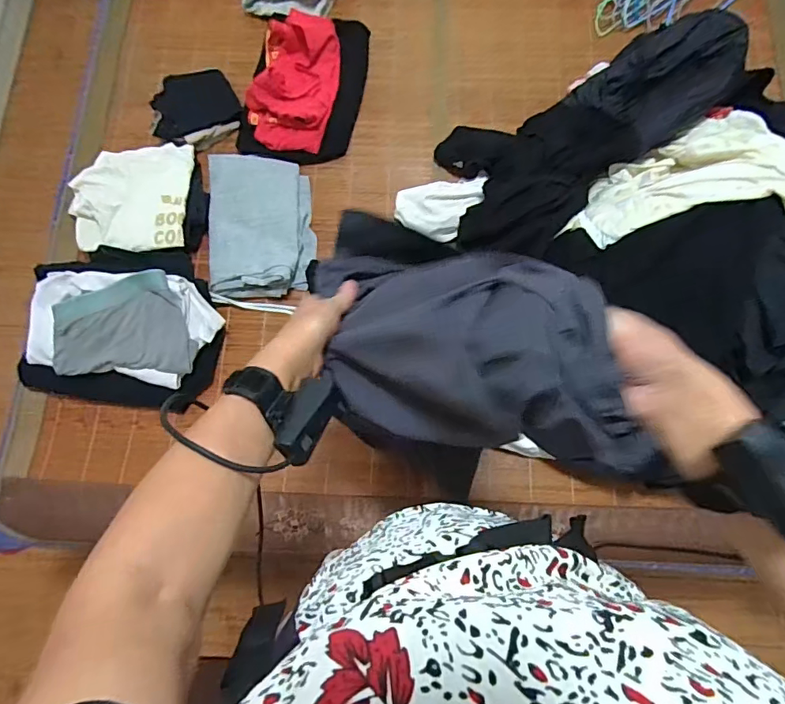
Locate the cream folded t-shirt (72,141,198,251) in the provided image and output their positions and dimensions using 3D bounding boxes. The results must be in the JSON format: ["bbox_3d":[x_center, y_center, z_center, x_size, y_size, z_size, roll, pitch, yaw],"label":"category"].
[{"bbox_3d":[-0.489,-0.291,0.943,0.214,0.045,0.222,-1,75,-2],"label":"cream folded t-shirt"}]

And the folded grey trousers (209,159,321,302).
[{"bbox_3d":[-0.250,-0.251,0.940,0.195,0.038,0.302,-8,76,-4],"label":"folded grey trousers"}]

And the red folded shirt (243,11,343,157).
[{"bbox_3d":[-0.192,-0.521,0.976,0.155,0.100,0.253,10,75,1],"label":"red folded shirt"}]

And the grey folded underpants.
[{"bbox_3d":[-0.457,-0.034,0.833,0.224,0.047,0.175,-14,76,-5],"label":"grey folded underpants"}]

